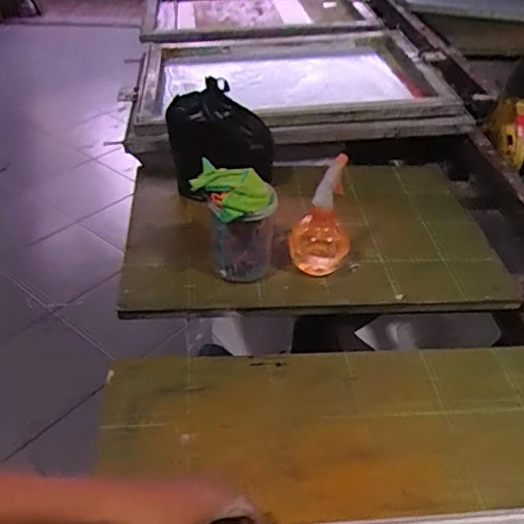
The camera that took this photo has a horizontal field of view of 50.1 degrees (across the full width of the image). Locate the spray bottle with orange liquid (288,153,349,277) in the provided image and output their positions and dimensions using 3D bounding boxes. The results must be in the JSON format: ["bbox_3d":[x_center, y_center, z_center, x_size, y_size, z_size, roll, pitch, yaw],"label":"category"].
[{"bbox_3d":[0.089,-0.060,0.843,0.087,0.173,0.083,5,40,2],"label":"spray bottle with orange liquid"}]

